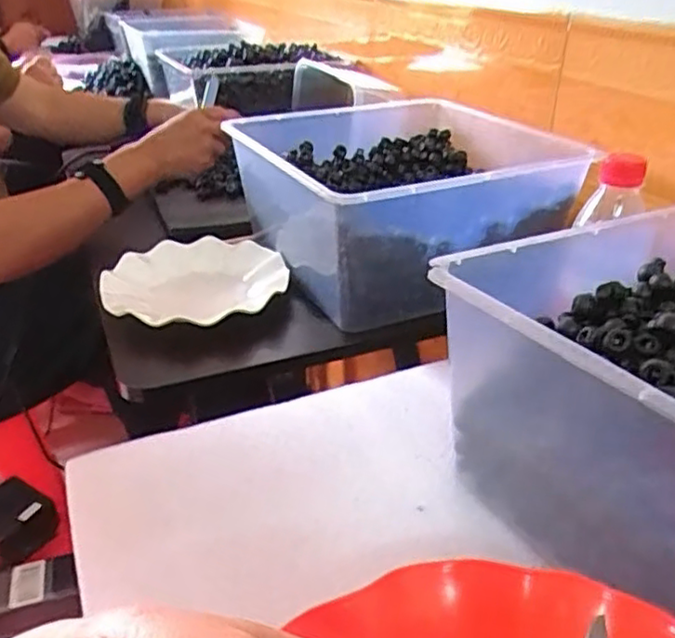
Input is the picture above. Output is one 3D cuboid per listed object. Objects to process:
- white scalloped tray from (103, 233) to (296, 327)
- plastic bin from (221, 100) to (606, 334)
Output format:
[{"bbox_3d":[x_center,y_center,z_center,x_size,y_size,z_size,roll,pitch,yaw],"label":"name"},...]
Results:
[{"bbox_3d":[-0.145,-0.040,0.675,0.180,0.018,0.170,-18,34,-27],"label":"white scalloped tray"},{"bbox_3d":[0.066,-0.134,0.722,0.312,0.132,0.292,-13,32,-20],"label":"plastic bin"}]

